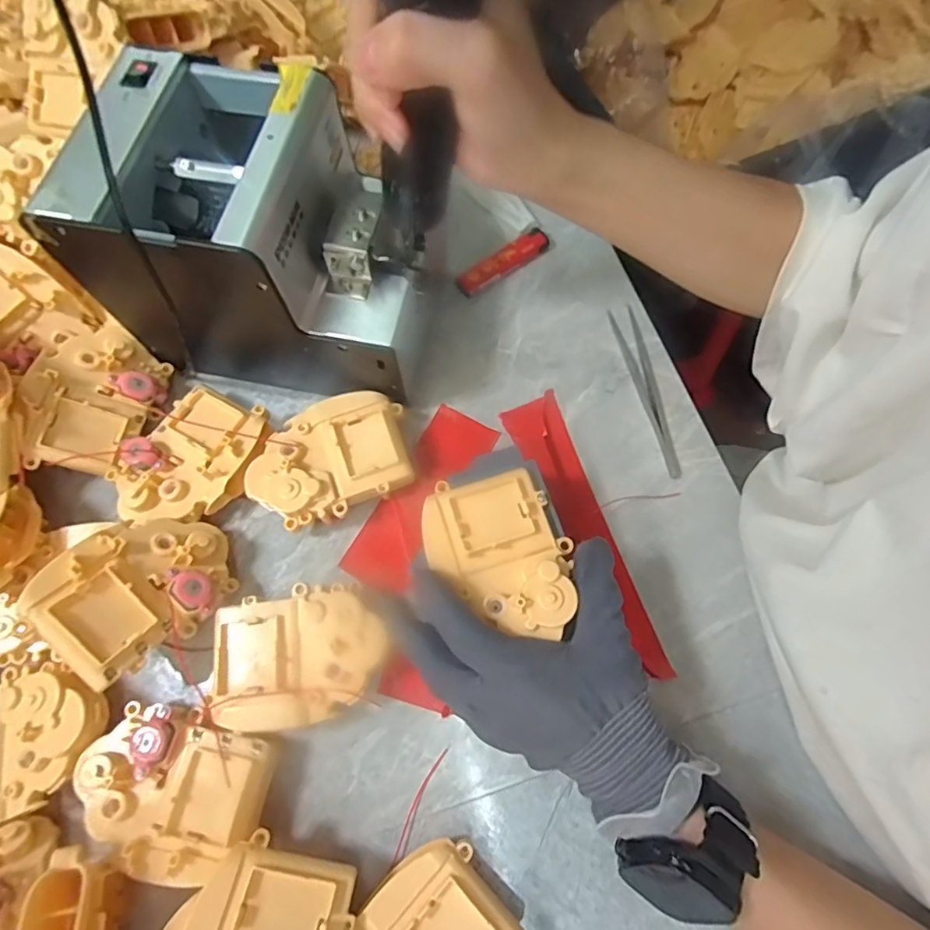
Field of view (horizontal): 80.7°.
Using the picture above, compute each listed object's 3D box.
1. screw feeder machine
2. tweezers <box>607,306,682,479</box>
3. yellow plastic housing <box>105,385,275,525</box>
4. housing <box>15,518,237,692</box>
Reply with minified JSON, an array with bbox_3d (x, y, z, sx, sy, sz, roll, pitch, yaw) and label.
[{"bbox_3d":[-0.122,-0.135,0.340,0.192,0.140,0.141,5,70,3],"label":"screw feeder machine"},{"bbox_3d":[0.132,-0.055,0.393,0.020,0.004,0.135,-12,70,-3],"label":"tweezers"},{"bbox_3d":[-0.172,-0.004,0.344,0.069,0.024,0.095,32,74,12],"label":"yellow plastic housing"},{"bbox_3d":[-0.177,0.064,0.302,0.071,0.019,0.097,51,46,1],"label":"housing"}]

